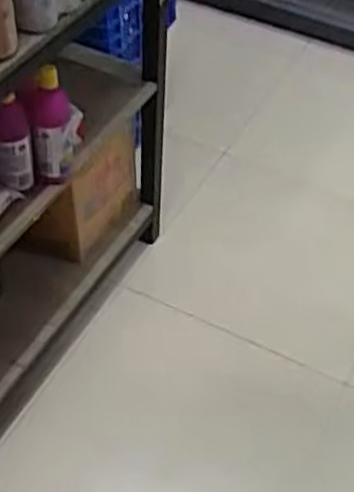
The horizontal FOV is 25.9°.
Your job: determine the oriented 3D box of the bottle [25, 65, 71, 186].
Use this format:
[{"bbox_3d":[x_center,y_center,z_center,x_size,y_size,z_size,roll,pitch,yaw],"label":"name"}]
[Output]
[{"bbox_3d":[-0.214,-0.201,1.288,0.065,0.257,0.063,-2,47,-6],"label":"bottle"}]

